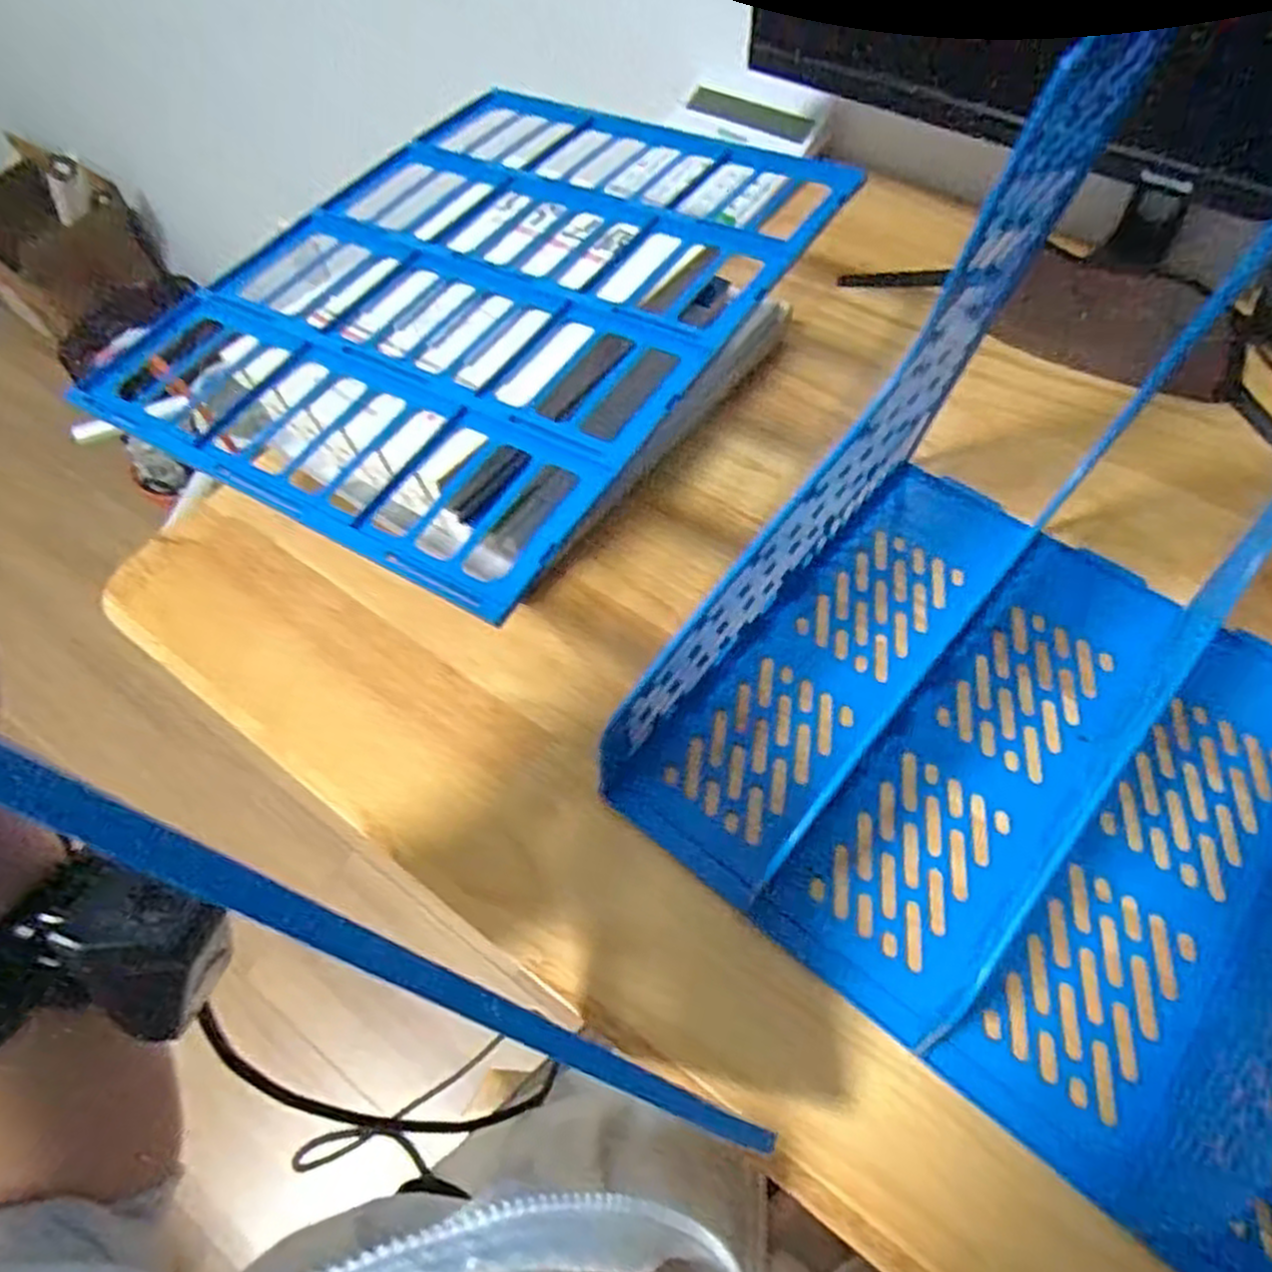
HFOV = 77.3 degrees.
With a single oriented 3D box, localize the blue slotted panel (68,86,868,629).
[{"bbox_3d":[-0.064,-0.177,0.394,0.247,0.014,0.328,28,65,18],"label":"blue slotted panel"}]

